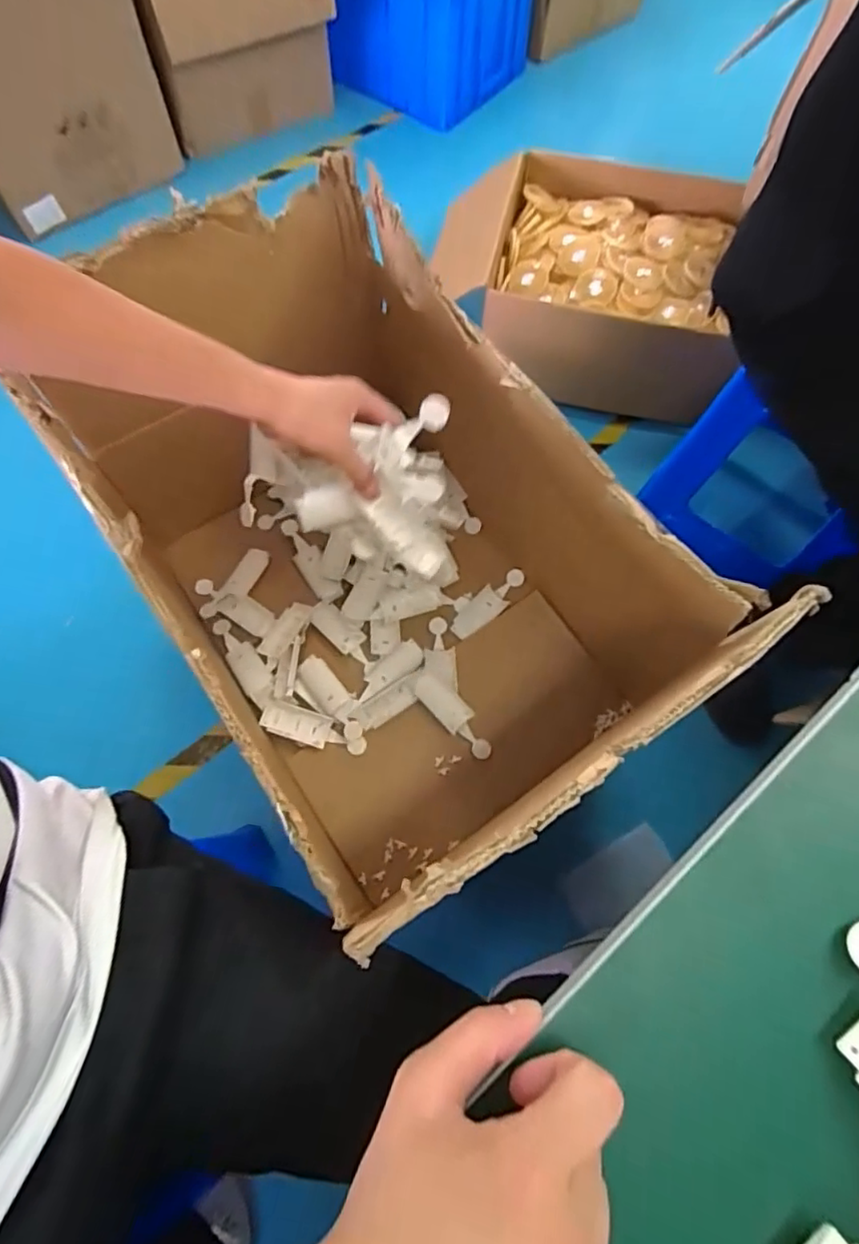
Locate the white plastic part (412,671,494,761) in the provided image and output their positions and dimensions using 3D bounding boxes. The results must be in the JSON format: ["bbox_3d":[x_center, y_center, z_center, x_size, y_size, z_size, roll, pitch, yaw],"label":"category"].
[{"bbox_3d":[0.032,0.121,0.799,0.039,0.017,0.128,-41,89,-16],"label":"white plastic part"}]

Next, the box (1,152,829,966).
[{"bbox_3d":[-0.049,-0.081,0.683,0.423,0.422,0.633,-33,72,-14],"label":"box"}]

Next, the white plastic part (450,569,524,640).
[{"bbox_3d":[0.082,-0.027,0.876,0.127,0.020,0.041,-40,73,-16],"label":"white plastic part"}]

